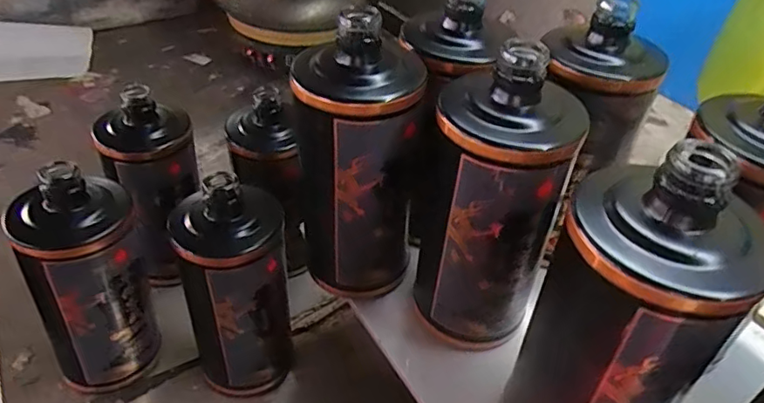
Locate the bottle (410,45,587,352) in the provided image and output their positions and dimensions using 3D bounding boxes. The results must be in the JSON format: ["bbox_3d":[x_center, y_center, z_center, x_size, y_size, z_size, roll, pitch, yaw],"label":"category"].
[{"bbox_3d":[0.062,0.002,0.326,0.080,0.184,0.080,5,43,5],"label":"bottle"}]

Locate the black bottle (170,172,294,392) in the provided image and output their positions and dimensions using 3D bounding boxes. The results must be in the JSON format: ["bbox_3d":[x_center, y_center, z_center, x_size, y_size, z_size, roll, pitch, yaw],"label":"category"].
[{"bbox_3d":[-0.116,0.064,0.419,0.078,0.192,0.083,-20,46,-20],"label":"black bottle"}]

